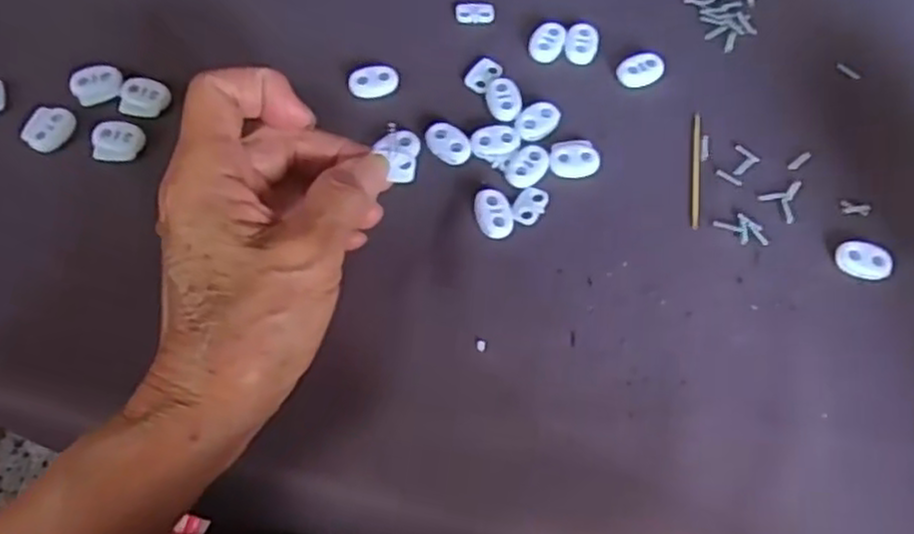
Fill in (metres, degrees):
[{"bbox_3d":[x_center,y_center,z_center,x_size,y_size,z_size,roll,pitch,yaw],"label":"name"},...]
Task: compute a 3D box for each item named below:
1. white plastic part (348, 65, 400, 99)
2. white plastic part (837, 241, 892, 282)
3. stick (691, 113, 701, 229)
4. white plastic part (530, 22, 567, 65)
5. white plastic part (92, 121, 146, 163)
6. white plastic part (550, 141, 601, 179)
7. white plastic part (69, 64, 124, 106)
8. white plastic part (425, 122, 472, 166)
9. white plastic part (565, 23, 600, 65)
[{"bbox_3d":[-0.039,-0.088,0.360,0.023,0.005,0.016,-20,67,-11],"label":"white plastic part"},{"bbox_3d":[0.174,-0.003,0.326,0.023,0.007,0.014,27,67,10],"label":"white plastic part"},{"bbox_3d":[0.109,-0.045,0.344,0.004,0.004,0.060,8,65,2],"label":"stick"},{"bbox_3d":[0.044,-0.109,0.368,0.016,0.004,0.023,25,67,10],"label":"white plastic part"},{"bbox_3d":[-0.152,-0.056,0.340,0.022,0.006,0.022,3,68,-6],"label":"white plastic part"},{"bbox_3d":[0.053,-0.049,0.344,0.022,0.005,0.017,1,65,-1],"label":"white plastic part"},{"bbox_3d":[-0.167,-0.086,0.352,0.023,0.006,0.019,-23,68,-12],"label":"white plastic part"},{"bbox_3d":[-0.004,-0.056,0.344,0.022,0.004,0.016,41,70,16],"label":"white plastic part"},{"bbox_3d":[0.061,-0.109,0.369,0.016,0.004,0.022,4,65,0],"label":"white plastic part"}]

